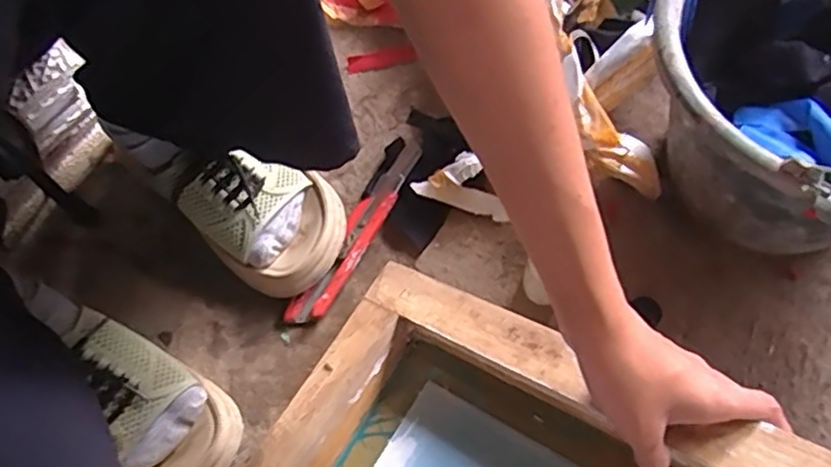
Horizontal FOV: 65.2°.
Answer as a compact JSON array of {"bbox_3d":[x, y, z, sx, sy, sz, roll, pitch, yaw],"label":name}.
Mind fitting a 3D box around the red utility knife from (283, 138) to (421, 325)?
[{"bbox_3d":[-0.048,-0.005,0.541,0.031,0.014,0.186,25,70,12],"label":"red utility knife"}]

